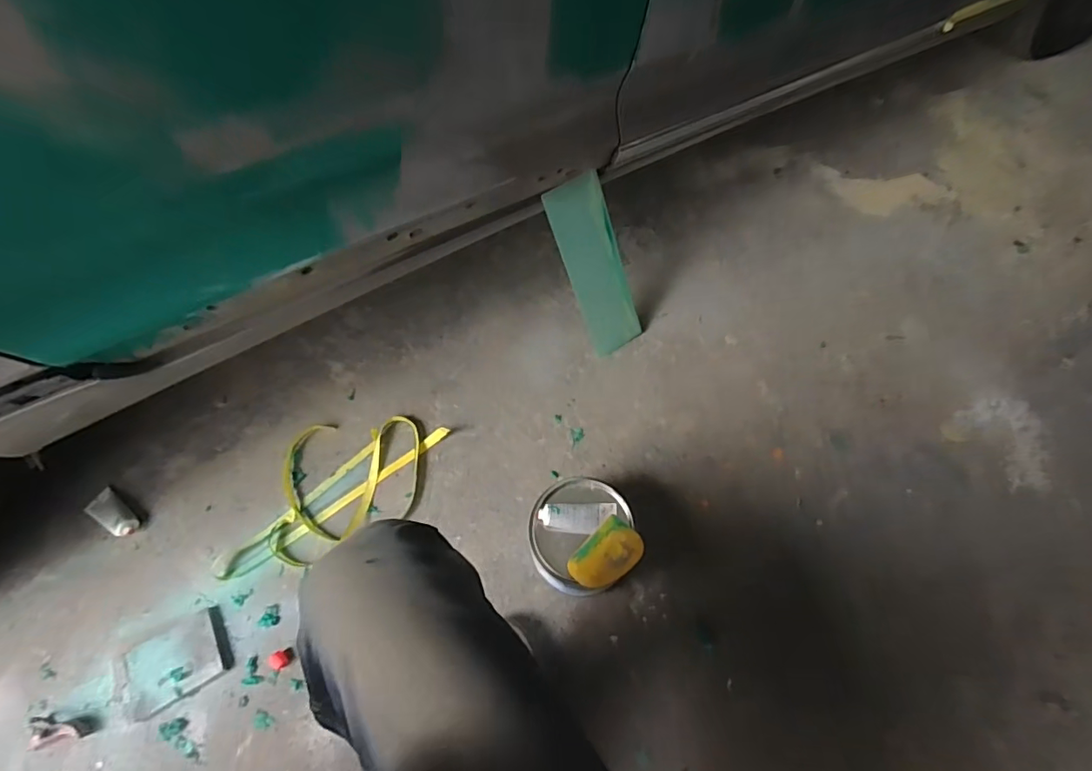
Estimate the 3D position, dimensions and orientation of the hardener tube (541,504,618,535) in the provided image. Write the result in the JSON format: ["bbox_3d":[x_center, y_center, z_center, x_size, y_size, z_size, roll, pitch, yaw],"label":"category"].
[{"bbox_3d":[0.046,0.186,0.730,0.108,0.015,0.040,-2,62,-1],"label":"hardener tube"}]

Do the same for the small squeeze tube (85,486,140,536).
[{"bbox_3d":[-0.694,0.208,0.837,0.096,0.016,0.043,31,67,17],"label":"small squeeze tube"}]

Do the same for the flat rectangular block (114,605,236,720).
[{"bbox_3d":[-0.525,0.392,0.734,0.143,0.018,0.096,-29,64,-13],"label":"flat rectangular block"}]

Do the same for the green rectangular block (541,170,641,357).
[{"bbox_3d":[0.090,-0.194,0.891,0.098,0.308,0.023,-34,34,-16],"label":"green rectangular block"}]

